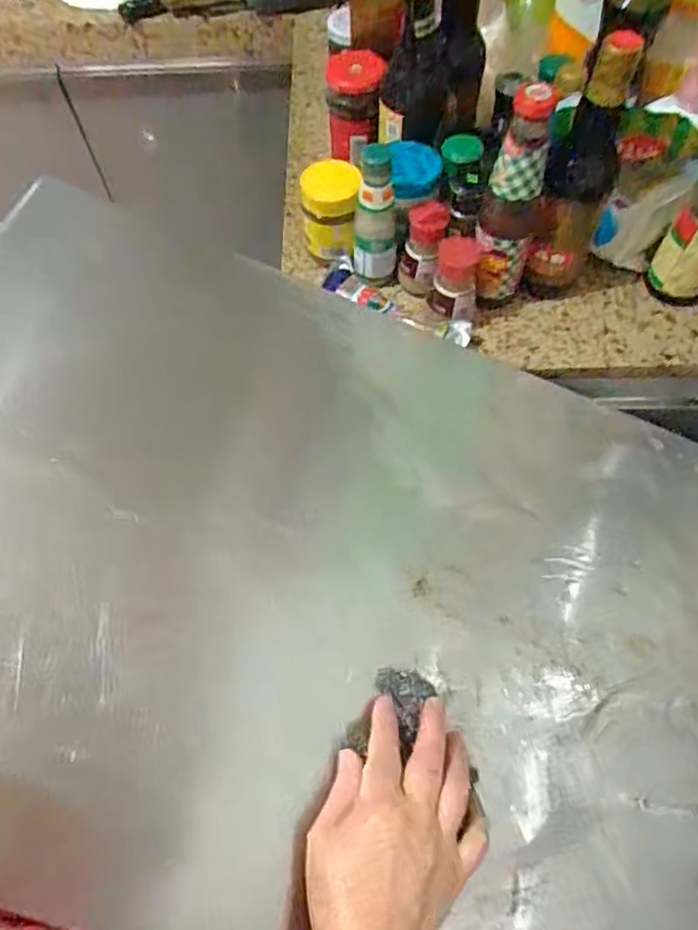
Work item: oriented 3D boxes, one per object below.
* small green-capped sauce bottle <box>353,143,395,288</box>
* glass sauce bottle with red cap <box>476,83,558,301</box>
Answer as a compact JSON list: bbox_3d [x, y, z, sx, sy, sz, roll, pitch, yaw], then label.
[{"bbox_3d":[0.026,-0.245,0.608,0.041,0.128,0.050,2,62,2],"label":"small green-capped sauce bottle"},{"bbox_3d":[0.146,-0.228,0.554,0.048,0.195,0.043,15,63,9],"label":"glass sauce bottle with red cap"}]

